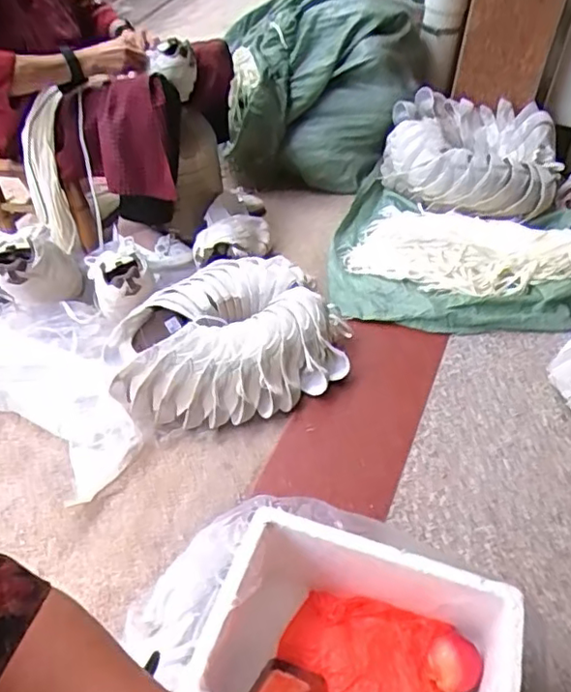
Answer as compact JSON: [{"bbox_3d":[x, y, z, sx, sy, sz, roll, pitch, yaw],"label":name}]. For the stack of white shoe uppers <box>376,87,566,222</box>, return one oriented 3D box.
[{"bbox_3d":[0.464,-0.481,1.531,0.424,0.196,0.321,13,45,11],"label":"stack of white shoe uppers"}]

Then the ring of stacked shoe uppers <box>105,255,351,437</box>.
[{"bbox_3d":[-0.126,-0.033,1.215,0.449,0.125,0.397,-13,47,-13],"label":"ring of stacked shoe uppers"}]

